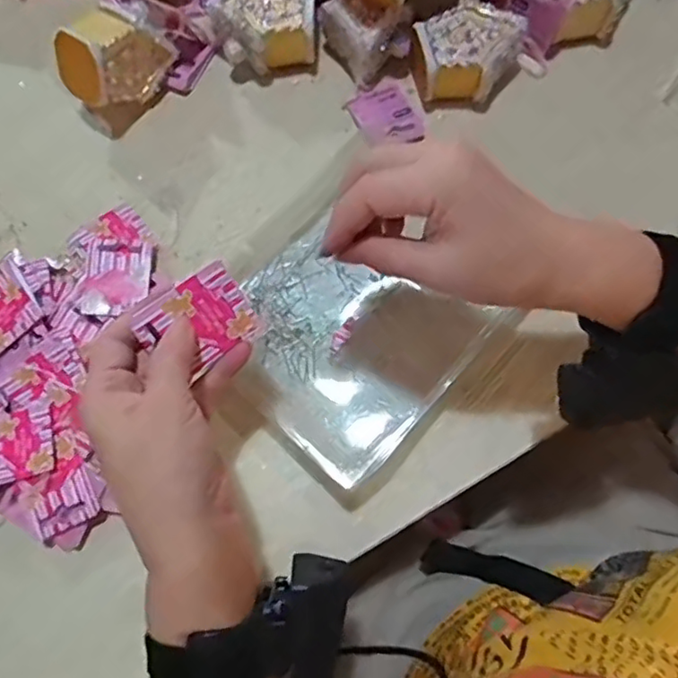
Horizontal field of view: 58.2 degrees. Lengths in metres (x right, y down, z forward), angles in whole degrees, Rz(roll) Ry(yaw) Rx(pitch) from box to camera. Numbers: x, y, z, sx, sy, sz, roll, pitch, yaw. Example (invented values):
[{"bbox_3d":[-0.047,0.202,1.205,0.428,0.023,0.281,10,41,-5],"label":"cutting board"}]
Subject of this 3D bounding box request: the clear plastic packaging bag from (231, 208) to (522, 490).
[{"bbox_3d":[0.006,-0.005,0.436,0.157,0.014,0.162,42,84,12],"label":"clear plastic packaging bag"}]

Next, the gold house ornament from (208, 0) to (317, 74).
[{"bbox_3d":[-0.060,-0.253,0.491,0.084,0.042,0.063,-1,73,1],"label":"gold house ornament"}]

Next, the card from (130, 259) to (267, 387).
[{"bbox_3d":[-0.077,-0.010,0.334,0.059,0.005,0.046,-34,108,-11],"label":"card"}]

